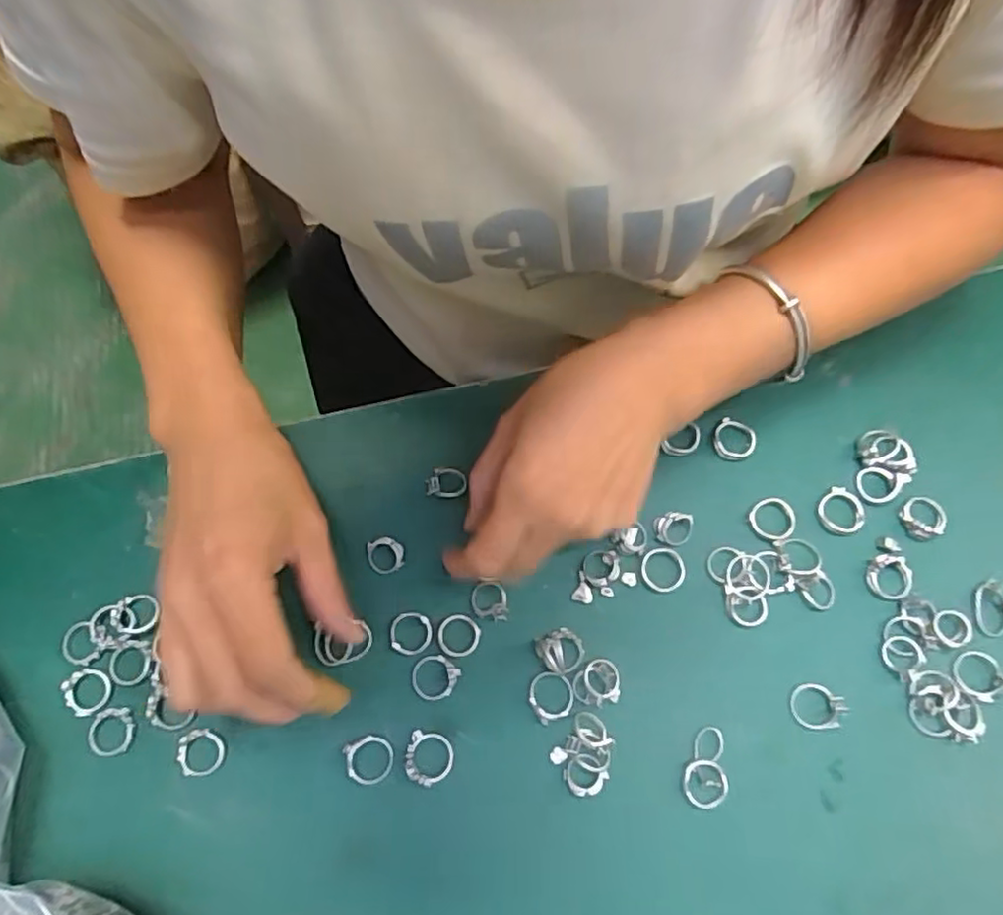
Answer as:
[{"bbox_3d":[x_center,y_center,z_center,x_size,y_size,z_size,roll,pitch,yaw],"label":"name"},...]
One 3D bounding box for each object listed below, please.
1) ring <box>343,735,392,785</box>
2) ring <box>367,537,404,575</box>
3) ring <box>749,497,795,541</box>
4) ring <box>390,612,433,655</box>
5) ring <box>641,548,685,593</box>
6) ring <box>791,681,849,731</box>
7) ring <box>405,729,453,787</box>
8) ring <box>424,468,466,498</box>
[{"bbox_3d":[-0.061,0.139,0.298,0.021,0.004,0.020,0,72,0],"label":"ring"},{"bbox_3d":[-0.059,0.049,0.326,0.018,0.004,0.018,0,72,0],"label":"ring"},{"bbox_3d":[0.141,0.031,0.336,0.024,0.004,0.022,0,72,0],"label":"ring"},{"bbox_3d":[-0.044,0.085,0.314,0.020,0.004,0.020,0,72,0],"label":"ring"},{"bbox_3d":[0.082,0.057,0.328,0.022,0.005,0.022,0,72,0],"label":"ring"},{"bbox_3d":[0.151,0.119,0.309,0.024,0.007,0.020,13,72,4],"label":"ring"},{"bbox_3d":[-0.033,0.138,0.298,0.022,0.008,0.021,0,72,0],"label":"ring"},{"bbox_3d":[-0.030,0.013,0.339,0.021,0.004,0.016,11,72,4],"label":"ring"}]

